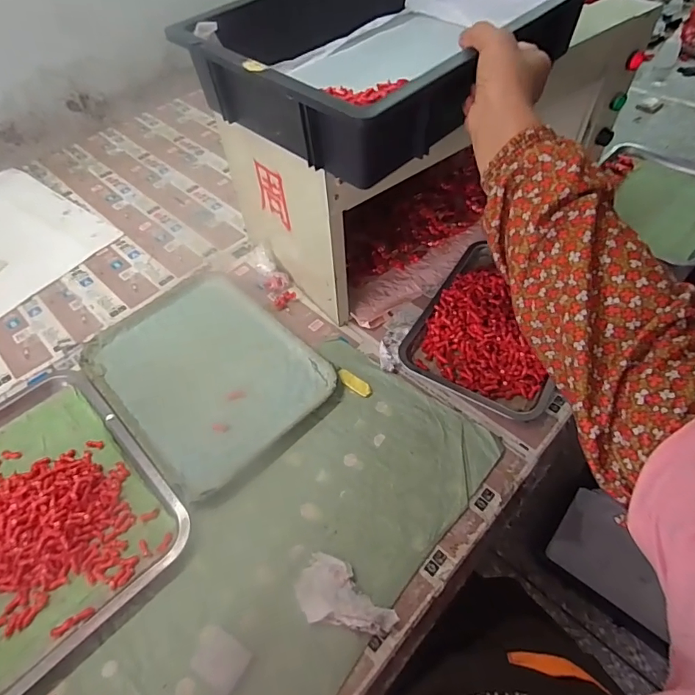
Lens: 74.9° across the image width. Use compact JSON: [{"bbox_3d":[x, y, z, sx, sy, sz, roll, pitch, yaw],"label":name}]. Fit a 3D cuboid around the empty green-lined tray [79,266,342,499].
[{"bbox_3d":[-0.213,0.025,0.682,0.254,0.016,0.349,-39,61,-23],"label":"empty green-lined tray"}]

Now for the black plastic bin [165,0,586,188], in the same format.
[{"bbox_3d":[0.062,-0.370,0.564,0.435,0.101,0.295,-40,61,-22],"label":"black plastic bin"}]

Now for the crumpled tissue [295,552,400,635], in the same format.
[{"bbox_3d":[-0.006,0.272,0.483,0.108,0.009,0.062,31,61,23],"label":"crumpled tissue"}]

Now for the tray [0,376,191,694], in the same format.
[{"bbox_3d":[-0.383,0.191,0.549,0.256,0.026,0.348,-39,61,-24],"label":"tray"}]

